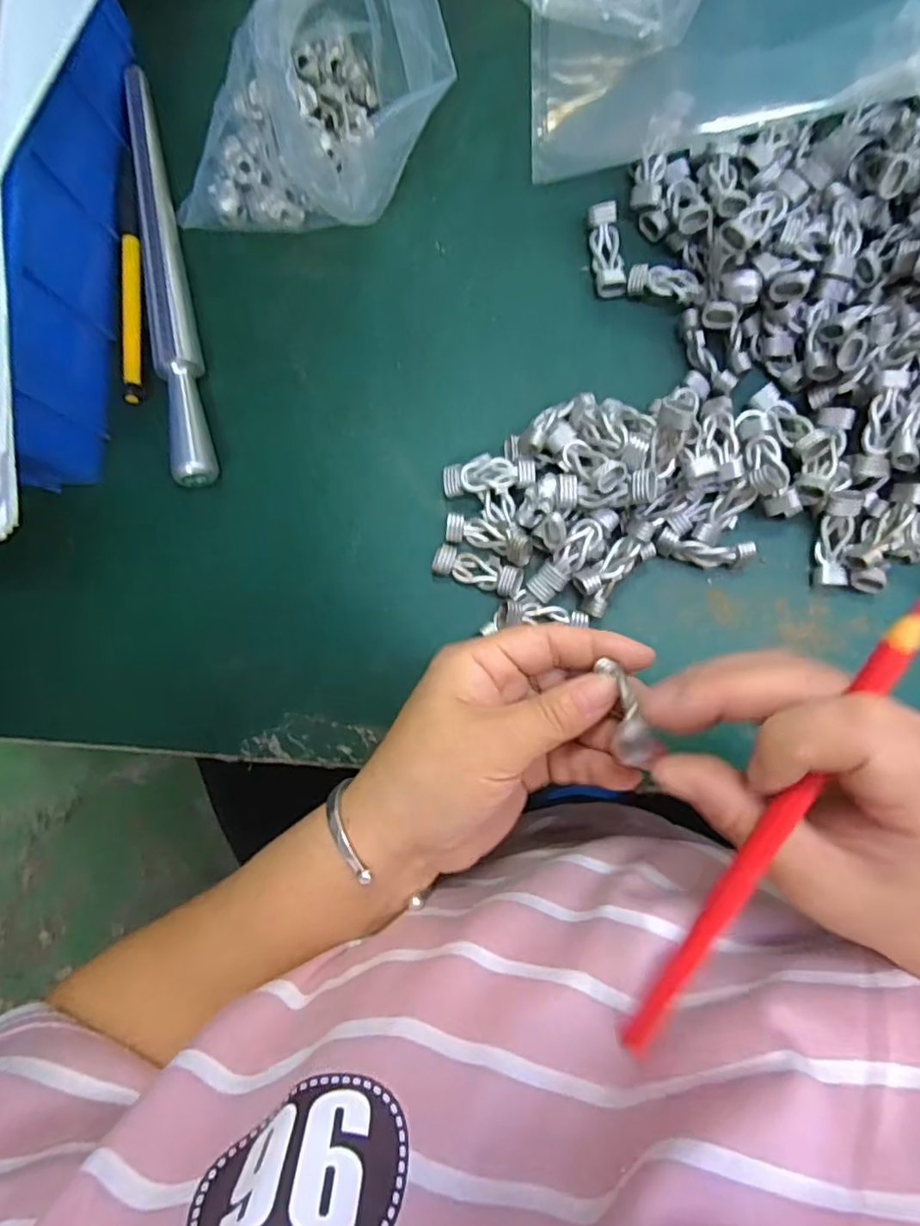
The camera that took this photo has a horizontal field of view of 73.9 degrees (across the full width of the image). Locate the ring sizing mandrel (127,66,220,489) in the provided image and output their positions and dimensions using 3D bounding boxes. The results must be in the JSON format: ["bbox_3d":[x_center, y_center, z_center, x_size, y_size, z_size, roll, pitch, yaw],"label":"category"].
[{"bbox_3d":[-0.158,-0.180,0.328,0.020,0.020,0.231,-12,85,4],"label":"ring sizing mandrel"}]

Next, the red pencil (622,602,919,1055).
[{"bbox_3d":[0.094,0.071,0.189,0.010,0.008,0.172,27,103,6],"label":"red pencil"}]

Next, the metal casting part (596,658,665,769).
[{"bbox_3d":[0.061,0.036,0.224,0.014,0.045,0.014,-6,126,4],"label":"metal casting part"}]

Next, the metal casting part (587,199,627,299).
[{"bbox_3d":[0.076,-0.187,0.315,0.015,0.008,0.046,-7,85,4],"label":"metal casting part"}]

